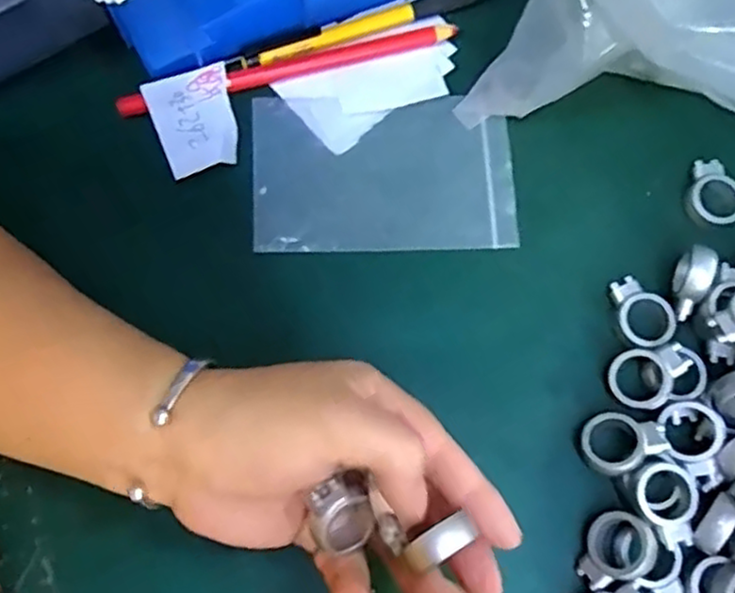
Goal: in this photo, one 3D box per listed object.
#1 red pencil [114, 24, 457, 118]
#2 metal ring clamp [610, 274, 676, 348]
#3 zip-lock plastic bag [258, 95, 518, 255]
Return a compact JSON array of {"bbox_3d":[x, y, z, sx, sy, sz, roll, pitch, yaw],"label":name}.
[{"bbox_3d":[-0.039,-0.113,0.343,0.168,0.008,0.009,-16,76,-6],"label":"red pencil"},{"bbox_3d":[0.125,0.007,0.319,0.025,0.008,0.034,-26,78,-8],"label":"metal ring clamp"},{"bbox_3d":[0.008,-0.059,0.335,0.123,0.005,0.075,-2,75,-2],"label":"zip-lock plastic bag"}]

